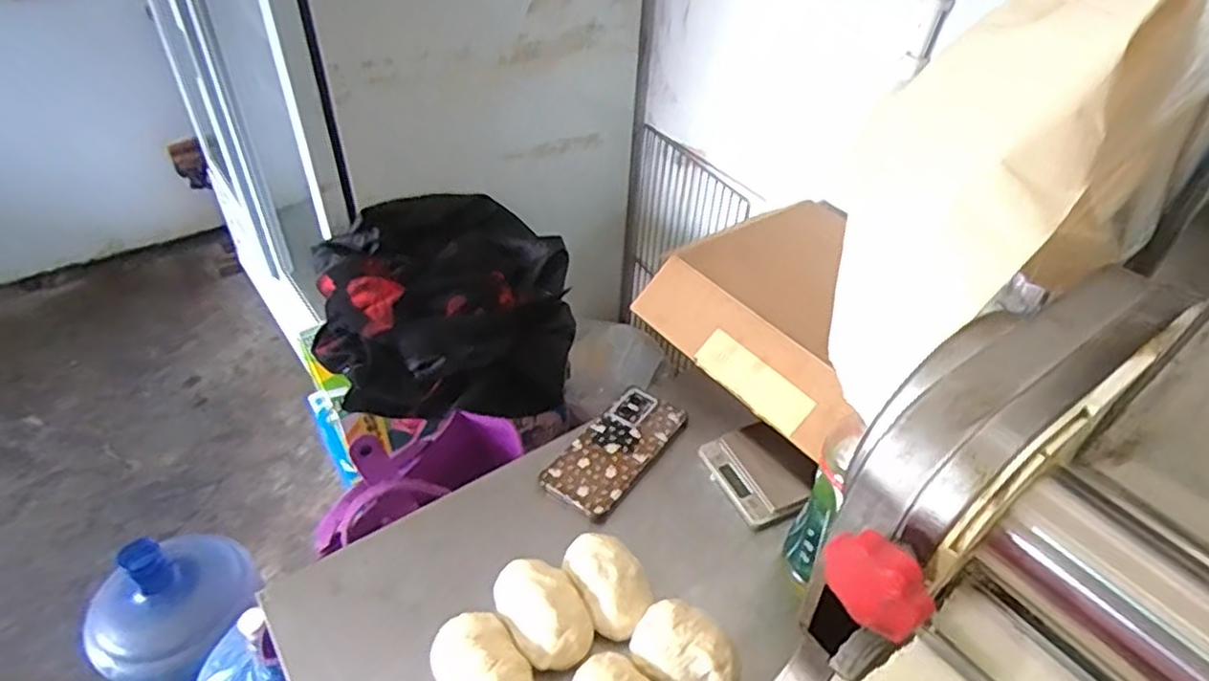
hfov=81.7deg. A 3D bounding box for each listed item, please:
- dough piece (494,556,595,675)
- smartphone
[{"bbox_3d":[-0.049,0.228,0.575,0.062,0.043,0.095,-22,48,-26],"label":"dough piece"},{"bbox_3d":[0.013,0.113,0.726,0.078,0.019,0.168,28,47,25],"label":"smartphone"}]

